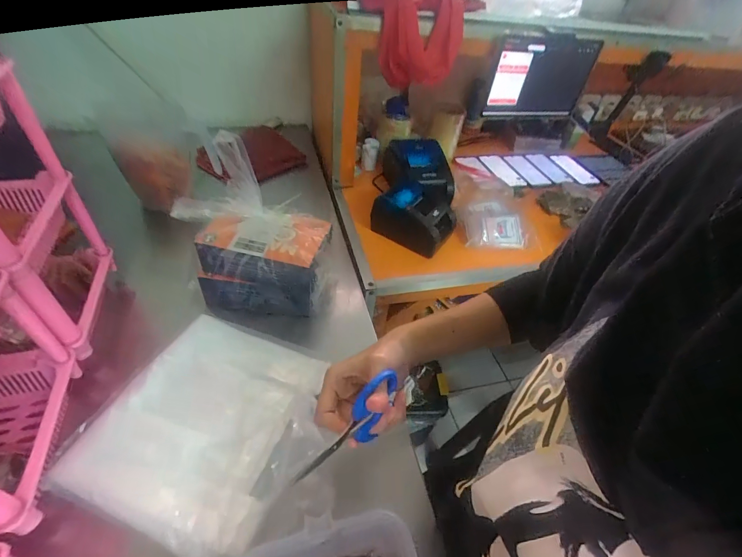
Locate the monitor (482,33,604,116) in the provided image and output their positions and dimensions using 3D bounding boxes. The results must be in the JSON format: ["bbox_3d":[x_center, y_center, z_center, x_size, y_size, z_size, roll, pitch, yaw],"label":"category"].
[{"bbox_3d":[0.385,-0.451,0.812,0.256,0.157,0.030,-7,32,-15],"label":"monitor"}]

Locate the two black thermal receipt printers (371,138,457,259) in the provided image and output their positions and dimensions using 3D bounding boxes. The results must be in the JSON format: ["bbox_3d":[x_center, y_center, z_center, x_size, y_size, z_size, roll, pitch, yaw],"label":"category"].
[{"bbox_3d":[0.101,-0.201,0.833,0.182,0.093,0.341,10,44,2],"label":"two black thermal receipt printers"}]

